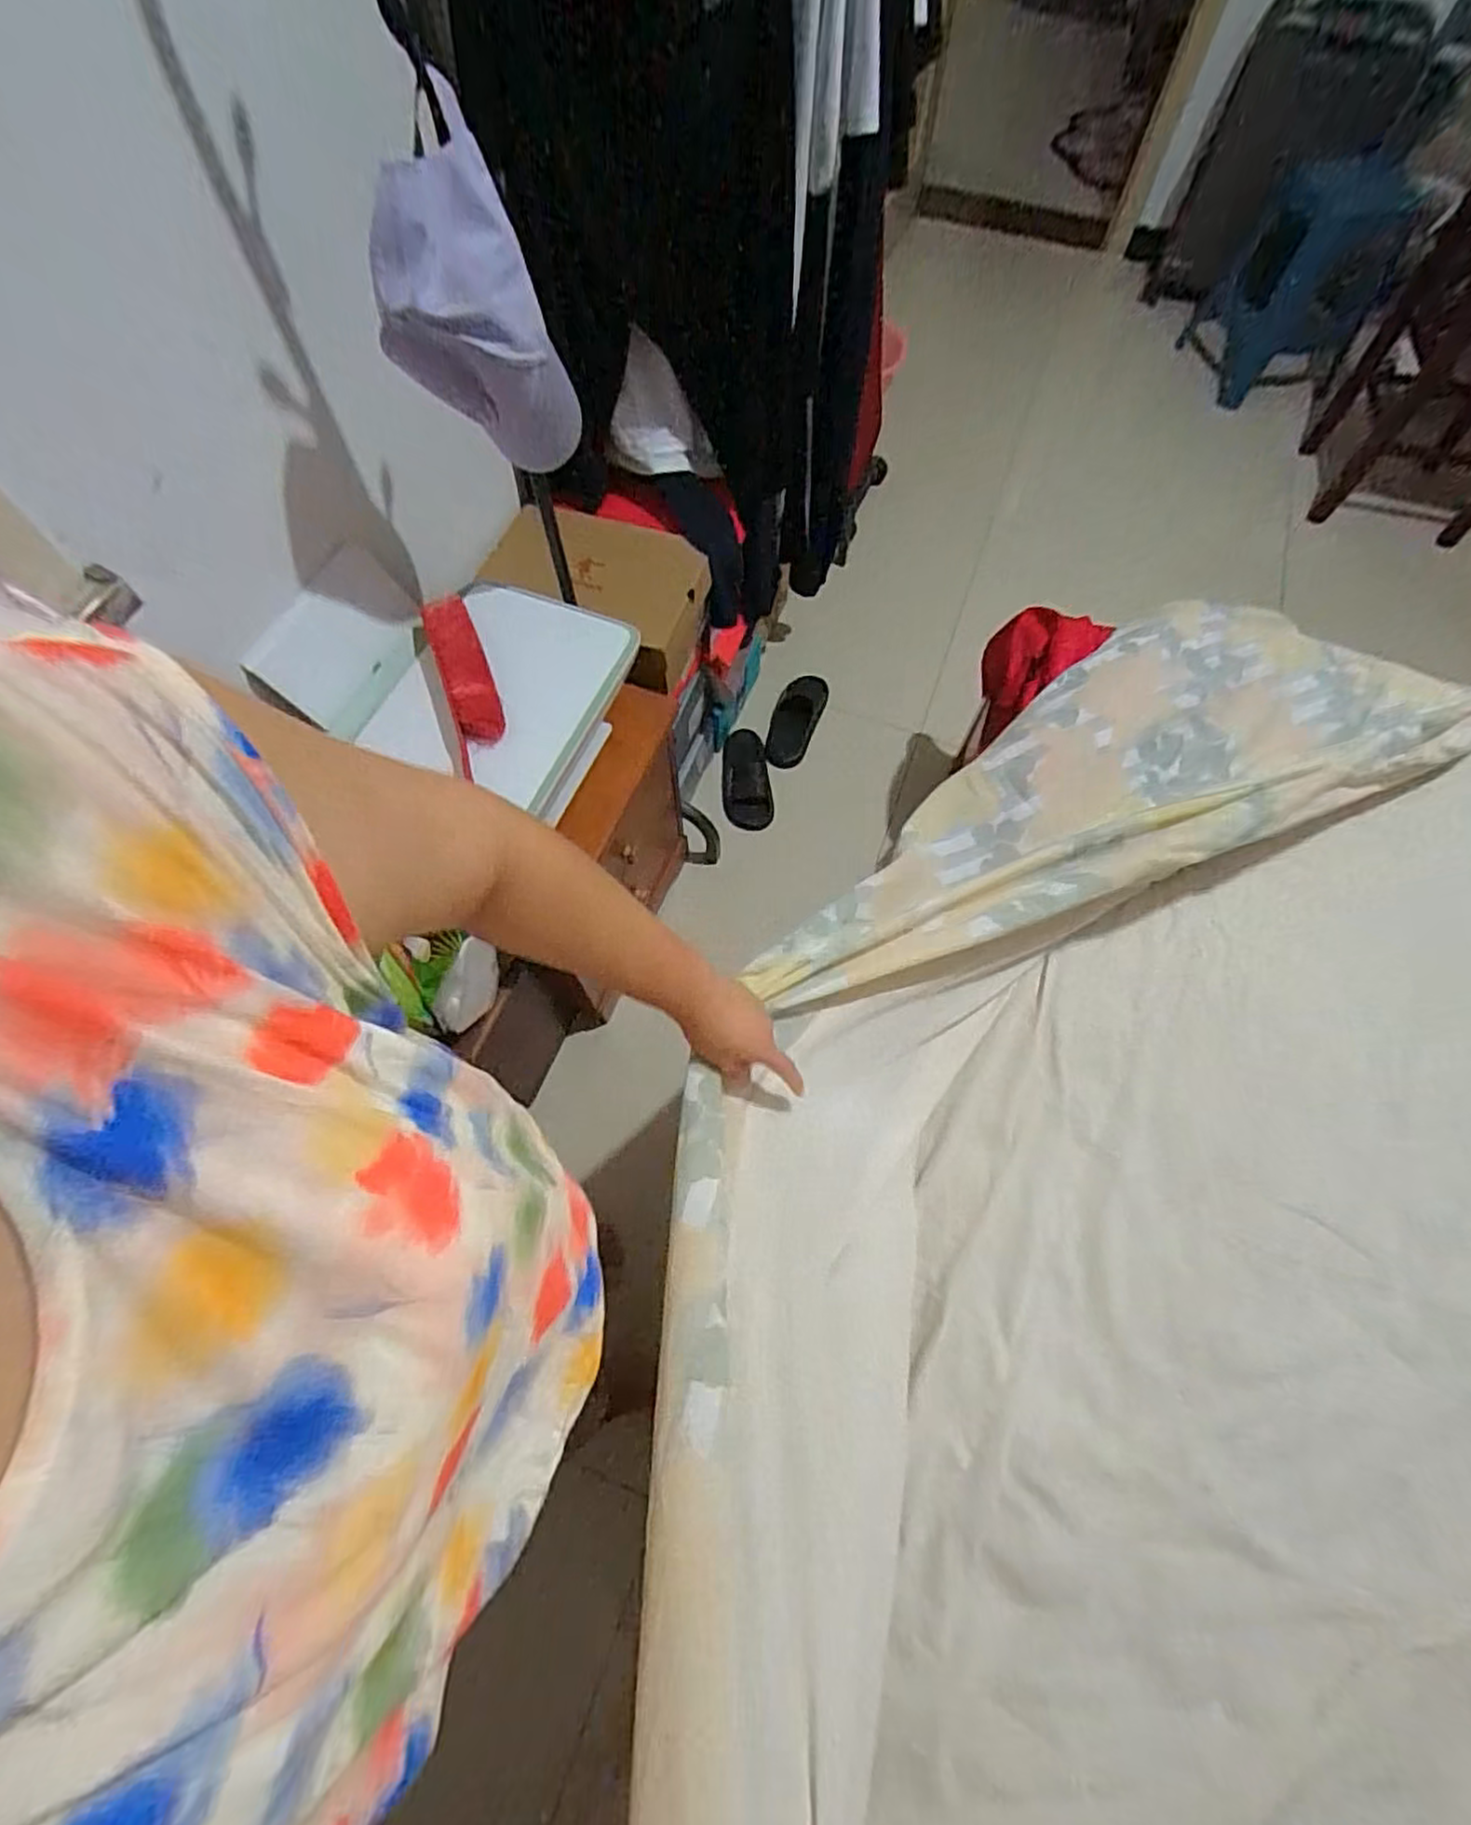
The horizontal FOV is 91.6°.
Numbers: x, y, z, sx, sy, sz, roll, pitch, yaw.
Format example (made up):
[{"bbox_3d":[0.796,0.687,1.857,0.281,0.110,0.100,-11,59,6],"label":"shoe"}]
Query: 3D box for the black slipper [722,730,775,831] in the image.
[{"bbox_3d":[0.019,-0.318,1.630,0.113,0.060,0.250,-6,67,-4],"label":"black slipper"}]

